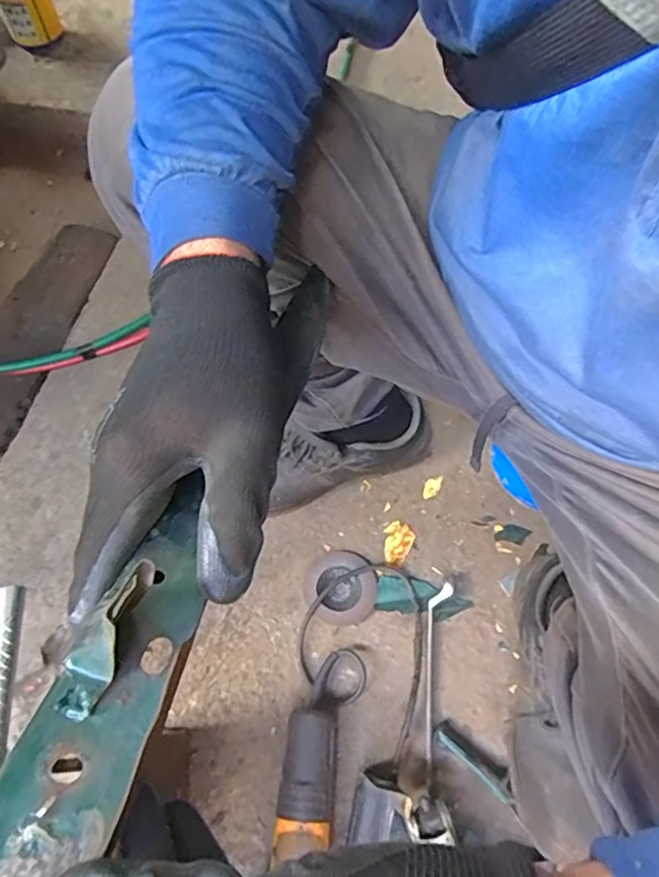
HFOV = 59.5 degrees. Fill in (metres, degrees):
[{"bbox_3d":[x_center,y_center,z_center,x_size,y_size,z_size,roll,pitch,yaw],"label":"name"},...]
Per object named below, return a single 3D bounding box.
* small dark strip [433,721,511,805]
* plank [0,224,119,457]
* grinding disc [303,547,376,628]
[{"bbox_3d":[0.160,0.353,0.635,0.094,0.021,0.026,38,71,17],"label":"small dark strip"},{"bbox_3d":[-0.479,-0.184,0.937,0.147,0.042,0.441,15,66,10],"label":"plank"},{"bbox_3d":[0.013,0.187,0.726,0.087,0.006,0.091,0,65,1],"label":"grinding disc"}]

